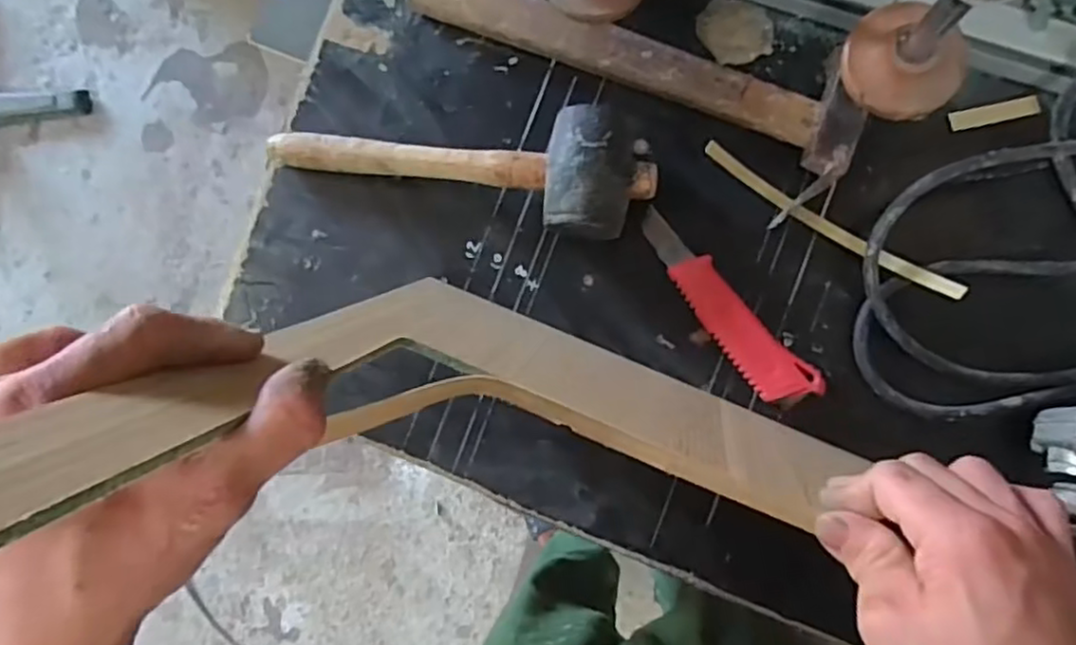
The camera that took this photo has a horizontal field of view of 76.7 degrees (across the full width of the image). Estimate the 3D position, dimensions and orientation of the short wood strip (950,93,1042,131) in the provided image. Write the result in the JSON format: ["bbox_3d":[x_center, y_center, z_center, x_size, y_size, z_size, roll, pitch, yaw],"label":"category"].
[{"bbox_3d":[0.314,-0.145,0.471,0.056,0.008,0.015,-12,85,6],"label":"short wood strip"}]

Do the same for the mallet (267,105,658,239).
[{"bbox_3d":[-0.059,-0.118,0.480,0.283,0.062,0.084,13,88,7],"label":"mallet"}]

